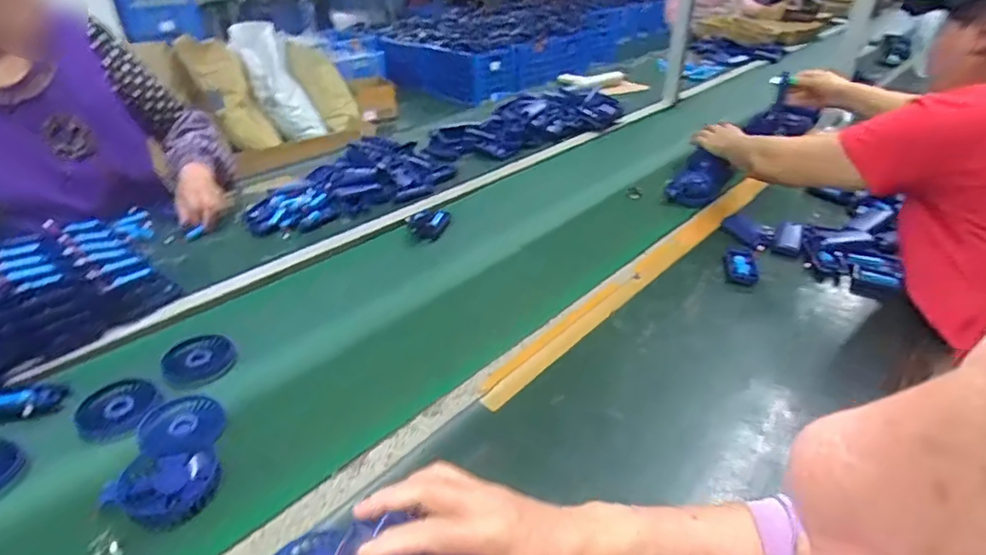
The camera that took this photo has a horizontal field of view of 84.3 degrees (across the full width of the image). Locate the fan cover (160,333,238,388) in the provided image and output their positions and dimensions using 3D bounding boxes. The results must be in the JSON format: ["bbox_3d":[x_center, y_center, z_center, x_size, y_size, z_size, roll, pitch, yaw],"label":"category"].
[{"bbox_3d":[-0.395,0.111,0.725,0.086,0.026,0.086,8,35,12],"label":"fan cover"}]

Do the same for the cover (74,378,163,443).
[{"bbox_3d":[-0.453,0.158,0.655,0.083,0.013,0.084,9,35,14],"label":"cover"}]

